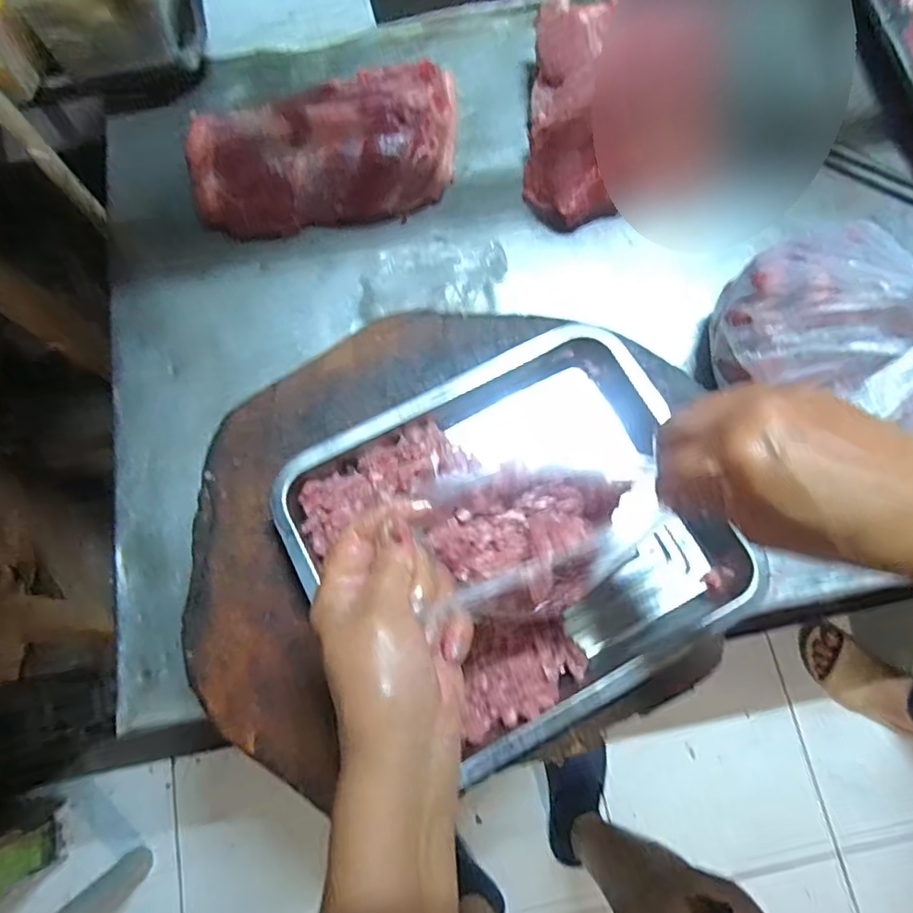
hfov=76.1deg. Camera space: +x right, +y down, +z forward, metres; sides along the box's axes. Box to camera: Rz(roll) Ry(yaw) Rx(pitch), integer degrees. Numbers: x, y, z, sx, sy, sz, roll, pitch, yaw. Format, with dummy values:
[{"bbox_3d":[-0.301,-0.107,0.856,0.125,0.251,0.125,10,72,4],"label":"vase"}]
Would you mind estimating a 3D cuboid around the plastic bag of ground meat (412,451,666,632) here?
[{"bbox_3d":[0.054,0.048,0.340,0.135,0.043,0.082,-7,76,-2],"label":"plastic bag of ground meat"}]

